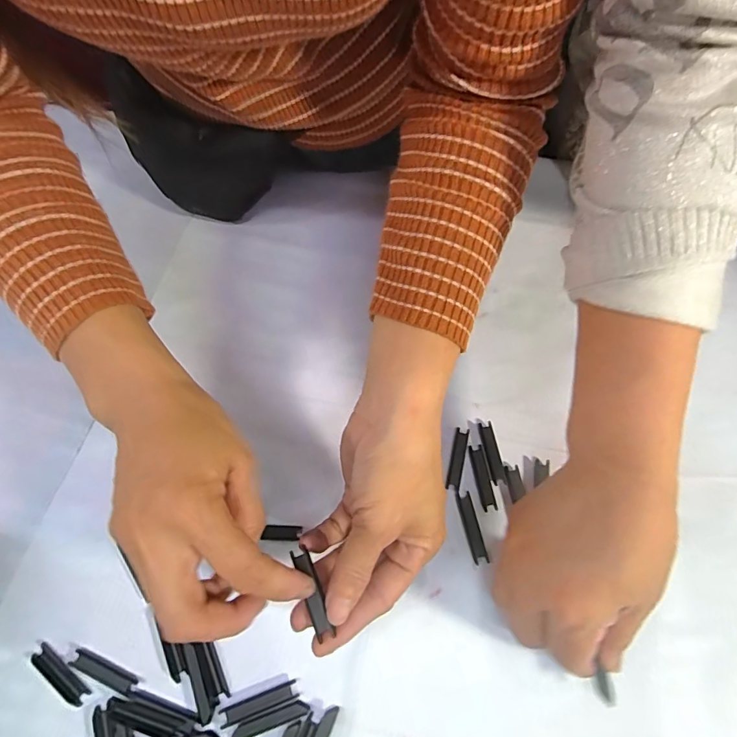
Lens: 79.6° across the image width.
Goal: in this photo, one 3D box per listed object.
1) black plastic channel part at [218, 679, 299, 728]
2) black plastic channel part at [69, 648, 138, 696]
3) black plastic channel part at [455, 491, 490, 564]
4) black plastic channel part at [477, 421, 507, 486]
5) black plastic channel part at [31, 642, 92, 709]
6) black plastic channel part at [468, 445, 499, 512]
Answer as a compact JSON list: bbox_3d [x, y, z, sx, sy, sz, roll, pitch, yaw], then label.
[{"bbox_3d":[-0.065,0.199,0.262,0.045,0.004,0.010,-18,64,-7],"label":"black plastic channel part"},{"bbox_3d":[-0.163,0.186,0.270,0.044,0.004,0.011,18,65,11],"label":"black plastic channel part"},{"bbox_3d":[0.070,0.106,0.300,0.010,0.004,0.044,-11,63,-3],"label":"black plastic channel part"},{"bbox_3d":[0.090,0.061,0.322,0.010,0.004,0.046,-8,63,-2],"label":"black plastic channel part"},{"bbox_3d":[-0.191,0.189,0.272,0.046,0.006,0.012,29,68,16],"label":"black plastic channel part"},{"bbox_3d":[0.081,0.078,0.315,0.010,0.004,0.045,-7,63,-1],"label":"black plastic channel part"}]

